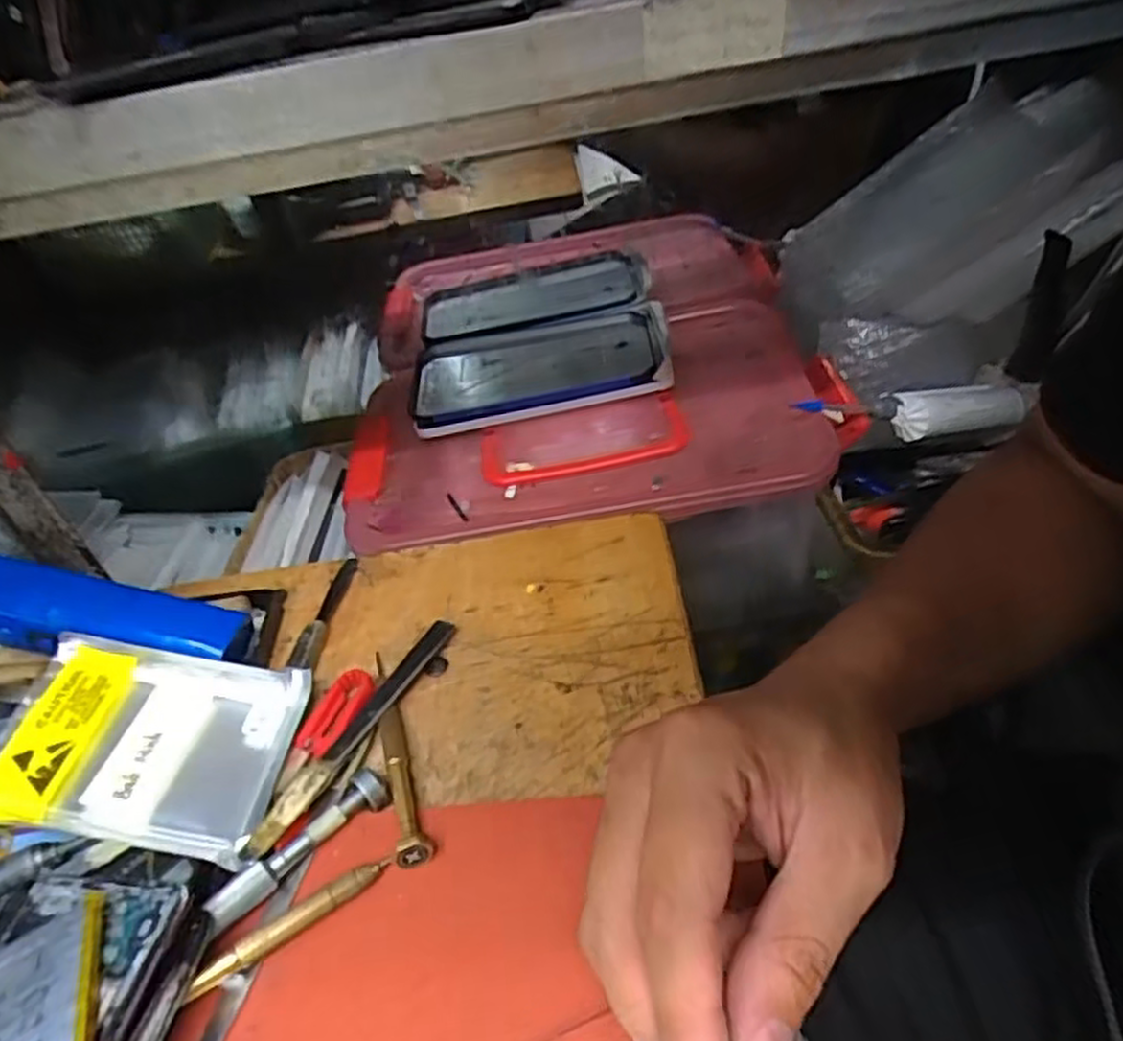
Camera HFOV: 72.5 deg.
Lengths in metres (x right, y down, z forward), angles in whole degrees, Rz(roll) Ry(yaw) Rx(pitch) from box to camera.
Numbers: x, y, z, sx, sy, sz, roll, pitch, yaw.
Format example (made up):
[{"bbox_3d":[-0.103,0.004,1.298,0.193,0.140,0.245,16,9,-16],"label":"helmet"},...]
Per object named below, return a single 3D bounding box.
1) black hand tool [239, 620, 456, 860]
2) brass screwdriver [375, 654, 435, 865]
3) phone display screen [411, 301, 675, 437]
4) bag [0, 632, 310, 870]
[{"bbox_3d":[-0.086,0.087,0.324,0.014,0.008,0.125,16,48,26],"label":"black hand tool"},{"bbox_3d":[-0.068,0.092,0.318,0.013,0.013,0.108,-18,42,-8],"label":"brass screwdriver"},{"bbox_3d":[-0.017,-0.115,0.568,0.189,0.013,0.104,-12,46,5],"label":"phone display screen"},{"bbox_3d":[-0.166,0.089,0.308,0.104,0.012,0.081,12,44,-8],"label":"bag"}]

